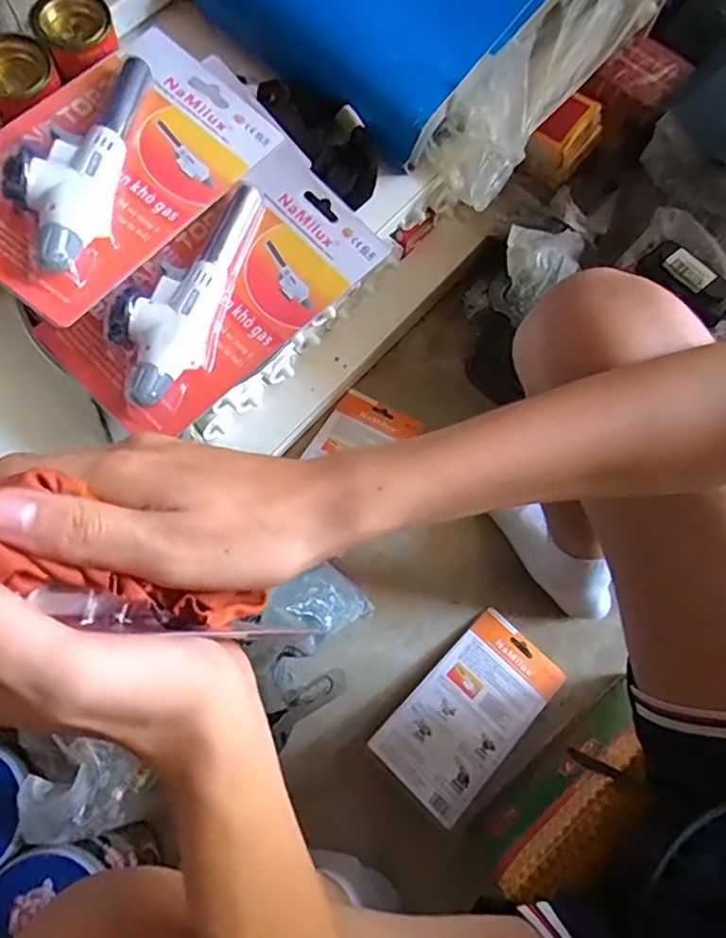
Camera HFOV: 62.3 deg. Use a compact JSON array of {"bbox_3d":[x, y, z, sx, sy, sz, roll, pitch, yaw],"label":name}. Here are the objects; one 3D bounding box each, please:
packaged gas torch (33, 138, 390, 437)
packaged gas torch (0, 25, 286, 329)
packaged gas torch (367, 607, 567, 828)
[{"bbox_3d":[-0.095,-0.126,0.404,0.220,0.039,0.109,-43,79,-13],"label":"packaged gas torch"},{"bbox_3d":[-0.162,-0.205,0.387,0.121,0.056,0.225,33,75,8],"label":"packaged gas torch"},{"bbox_3d":[0.125,0.275,0.691,0.217,0.046,0.117,-43,79,-13],"label":"packaged gas torch"}]

